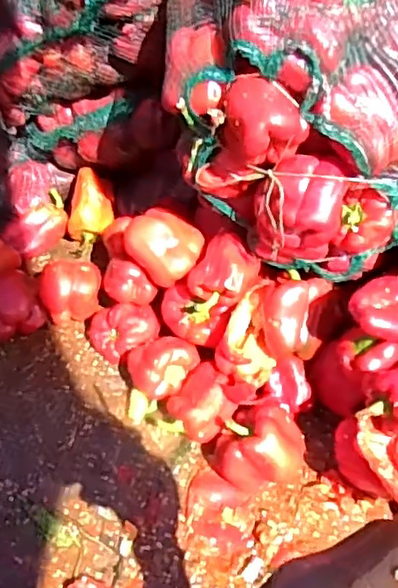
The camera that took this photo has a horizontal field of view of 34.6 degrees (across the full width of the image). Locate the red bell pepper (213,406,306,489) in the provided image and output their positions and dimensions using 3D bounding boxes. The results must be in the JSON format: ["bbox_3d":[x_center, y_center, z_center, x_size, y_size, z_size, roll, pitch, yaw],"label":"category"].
[{"bbox_3d":[0.074,0.186,0.762,0.106,0.069,0.075,-11,50,-3],"label":"red bell pepper"}]

